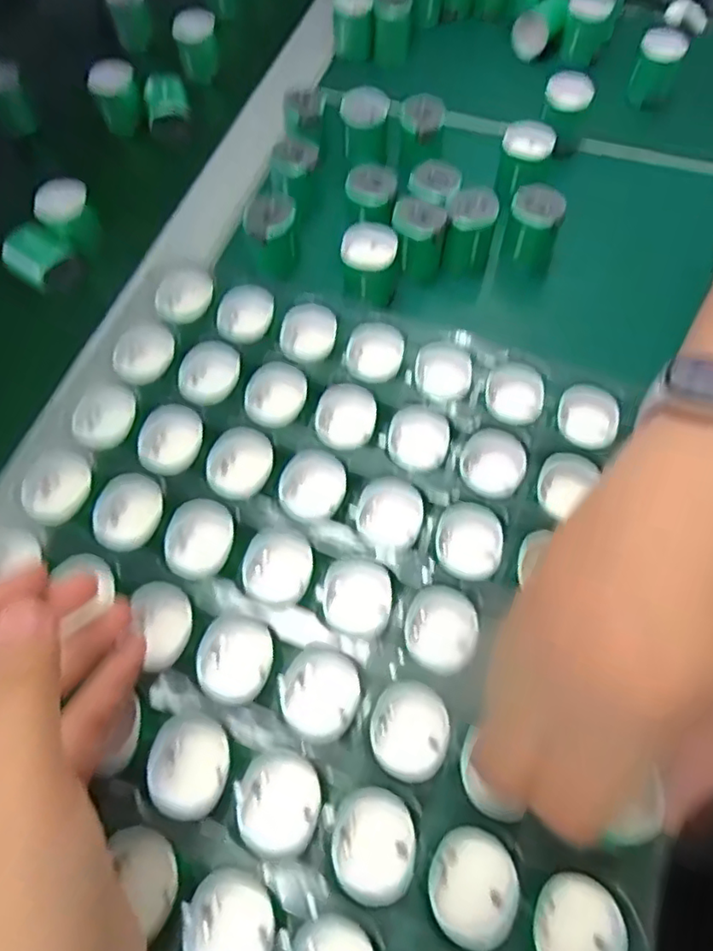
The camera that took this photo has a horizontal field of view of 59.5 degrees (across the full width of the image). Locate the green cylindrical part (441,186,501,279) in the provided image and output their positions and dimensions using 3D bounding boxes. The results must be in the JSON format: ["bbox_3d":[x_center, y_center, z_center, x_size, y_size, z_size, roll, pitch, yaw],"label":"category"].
[{"bbox_3d":[0.067,-0.141,0.372,0.027,0.054,0.022,11,66,6],"label":"green cylindrical part"}]

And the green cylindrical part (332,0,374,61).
[{"bbox_3d":[-0.002,-0.343,0.479,0.030,0.040,0.036,1,66,1],"label":"green cylindrical part"}]

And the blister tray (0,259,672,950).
[{"bbox_3d":[-0.021,0.062,0.254,0.284,0.020,0.312,18,65,9],"label":"blister tray"}]

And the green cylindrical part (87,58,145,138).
[{"bbox_3d":[-0.170,-0.269,0.445,0.031,0.035,0.031,0,66,0],"label":"green cylindrical part"}]

